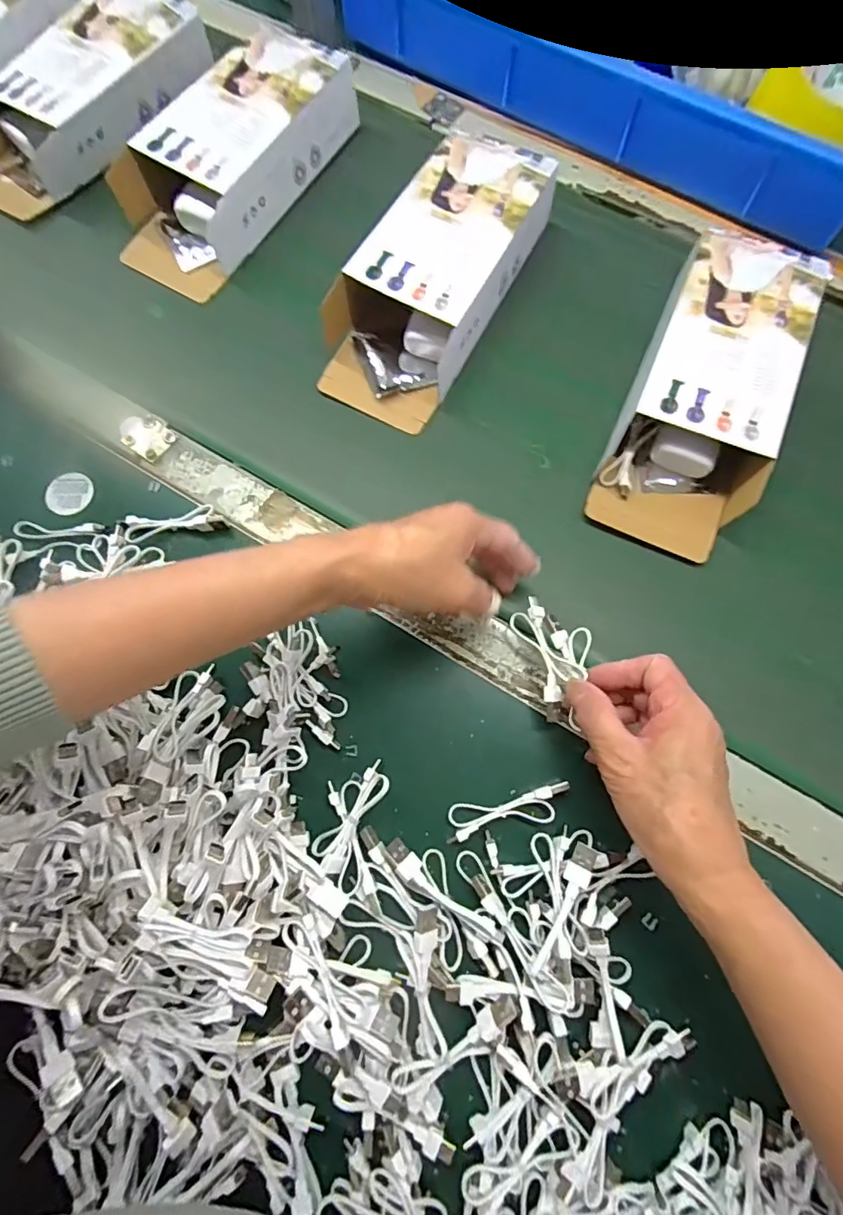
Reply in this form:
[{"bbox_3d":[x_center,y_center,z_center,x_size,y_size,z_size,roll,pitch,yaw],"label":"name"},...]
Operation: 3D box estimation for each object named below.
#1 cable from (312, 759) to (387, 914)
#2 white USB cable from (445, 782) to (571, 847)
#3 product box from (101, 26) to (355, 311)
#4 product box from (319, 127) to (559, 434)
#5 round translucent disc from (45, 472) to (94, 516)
[{"bbox_3d":[-0.043,0.137,0.320,0.042,0.016,0.080,3,74,-1],"label":"cable"},{"bbox_3d":[0.053,0.126,0.326,0.076,0.014,0.021,-10,75,-5],"label":"white USB cable"},{"bbox_3d":[-0.166,-0.393,0.466,0.112,0.057,0.247,33,76,7],"label":"product box"},{"bbox_3d":[0.010,-0.273,0.430,0.113,0.049,0.255,28,75,6],"label":"product box"},{"bbox_3d":[-0.265,-0.085,0.396,0.031,0.006,0.033,0,83,-3],"label":"round translucent disc"}]

